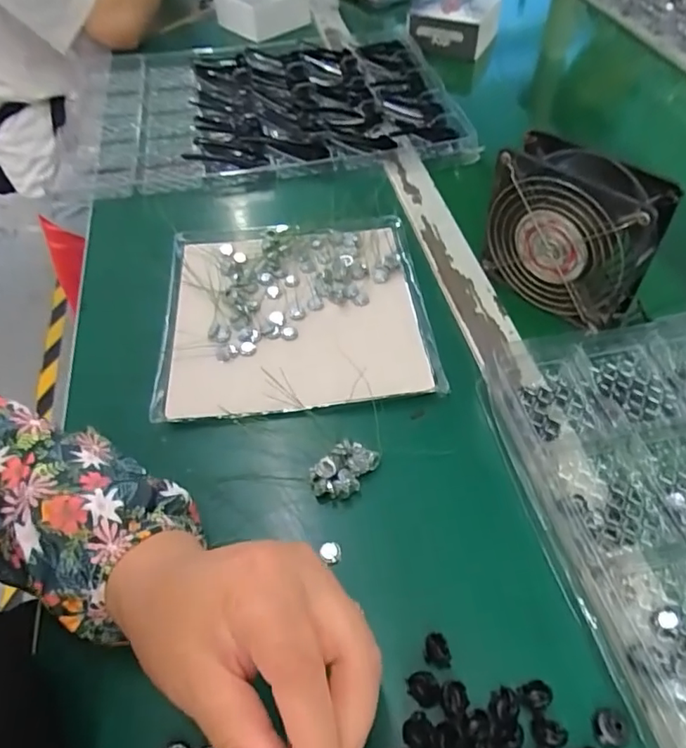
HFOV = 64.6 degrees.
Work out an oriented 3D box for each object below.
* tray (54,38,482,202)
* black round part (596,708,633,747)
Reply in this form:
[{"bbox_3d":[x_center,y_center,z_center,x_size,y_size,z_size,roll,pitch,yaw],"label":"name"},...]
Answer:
[{"bbox_3d":[-0.092,-0.320,0.642,0.409,0.031,0.338,-11,51,-6],"label":"tray"},{"bbox_3d":[0.130,0.169,0.259,0.016,0.007,0.015,1,52,-1],"label":"black round part"}]

